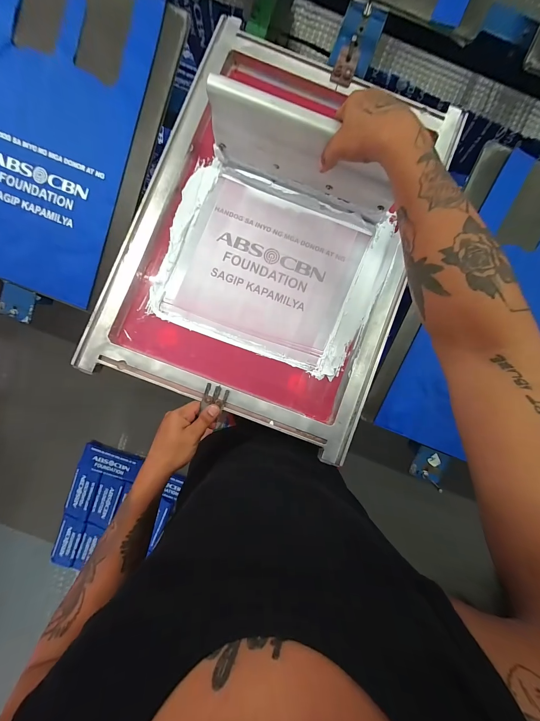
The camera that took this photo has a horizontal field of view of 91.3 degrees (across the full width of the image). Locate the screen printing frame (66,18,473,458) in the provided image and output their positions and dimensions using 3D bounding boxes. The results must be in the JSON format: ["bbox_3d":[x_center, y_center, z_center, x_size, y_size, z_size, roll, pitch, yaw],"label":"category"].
[{"bbox_3d":[0.015,-0.216,0.467,0.469,0.048,0.639,21,89,-1],"label":"screen printing frame"}]

